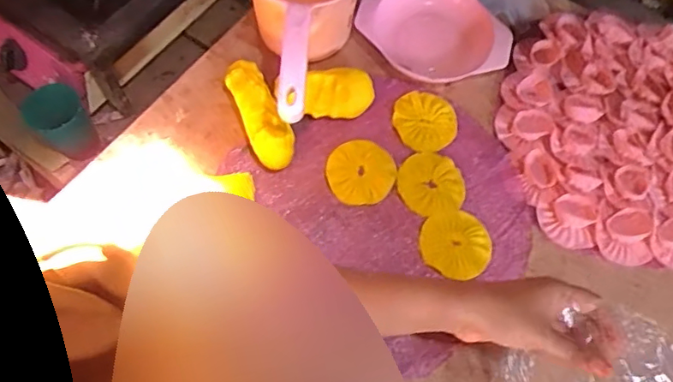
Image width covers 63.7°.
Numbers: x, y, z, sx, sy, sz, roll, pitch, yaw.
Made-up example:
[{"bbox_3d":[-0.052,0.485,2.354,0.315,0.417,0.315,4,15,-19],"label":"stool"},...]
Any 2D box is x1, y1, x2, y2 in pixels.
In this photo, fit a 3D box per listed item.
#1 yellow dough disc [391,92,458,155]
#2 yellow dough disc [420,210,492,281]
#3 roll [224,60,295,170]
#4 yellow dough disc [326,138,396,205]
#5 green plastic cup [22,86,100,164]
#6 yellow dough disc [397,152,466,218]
[{"bbox_3d":[0.105,-0.084,0.643,0.073,0.006,0.077,0,68,-1],"label":"yellow dough disc"},{"bbox_3d":[0.132,0.058,0.596,0.076,0.004,0.076,33,72,12],"label":"yellow dough disc"},{"bbox_3d":[-0.087,-0.086,0.621,0.045,0.045,0.135,-22,70,-9],"label":"roll"},{"bbox_3d":[0.028,-0.022,0.610,0.073,0.010,0.079,0,68,-1],"label":"yellow dough disc"},{"bbox_3d":[-0.392,-0.096,0.787,0.076,0.097,0.080,-35,71,-14],"label":"green plastic cup"},{"bbox_3d":[0.108,-0.009,0.619,0.075,0.005,0.074,0,68,-1],"label":"yellow dough disc"}]

